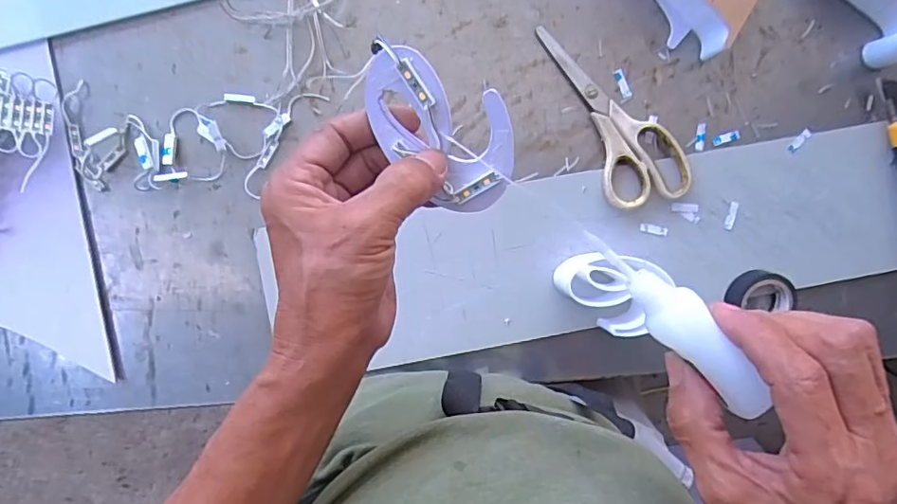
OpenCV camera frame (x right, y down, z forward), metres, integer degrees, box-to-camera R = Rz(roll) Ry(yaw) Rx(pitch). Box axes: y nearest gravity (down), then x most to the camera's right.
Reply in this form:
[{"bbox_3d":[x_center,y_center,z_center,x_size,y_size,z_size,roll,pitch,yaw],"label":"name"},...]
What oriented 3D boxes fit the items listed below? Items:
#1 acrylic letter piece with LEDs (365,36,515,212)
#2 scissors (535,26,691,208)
[{"bbox_3d":[-0.007,-0.061,0.279,0.089,0.008,0.061,26,110,-3],"label":"acrylic letter piece with LEDs"},{"bbox_3d":[0.150,-0.126,0.479,0.077,0.018,0.178,-23,93,-2],"label":"scissors"}]

